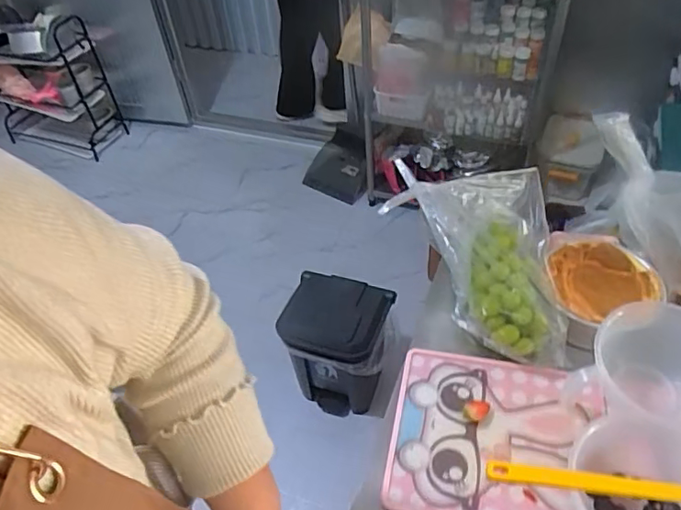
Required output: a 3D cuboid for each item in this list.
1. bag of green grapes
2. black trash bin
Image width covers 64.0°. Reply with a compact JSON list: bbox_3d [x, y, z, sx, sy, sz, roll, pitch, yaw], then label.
[{"bbox_3d":[0.185,0.005,0.772,0.226,0.131,0.266,-2,47,3],"label":"bag of green grapes"},{"bbox_3d":[-0.002,0.251,1.473,0.251,0.338,0.241,9,48,13],"label":"black trash bin"}]

